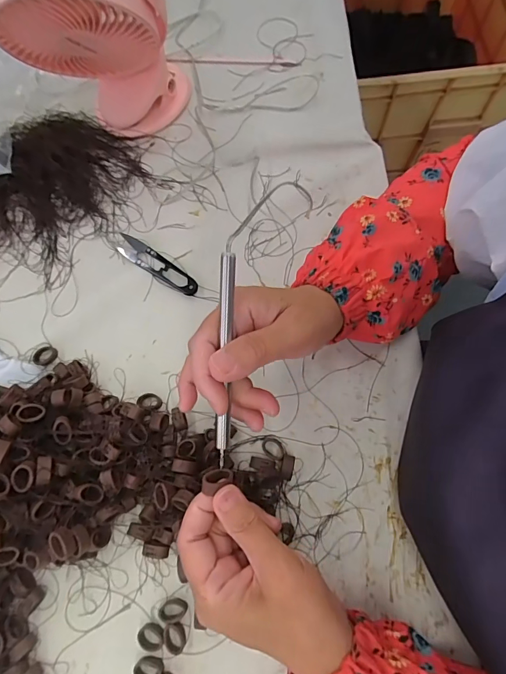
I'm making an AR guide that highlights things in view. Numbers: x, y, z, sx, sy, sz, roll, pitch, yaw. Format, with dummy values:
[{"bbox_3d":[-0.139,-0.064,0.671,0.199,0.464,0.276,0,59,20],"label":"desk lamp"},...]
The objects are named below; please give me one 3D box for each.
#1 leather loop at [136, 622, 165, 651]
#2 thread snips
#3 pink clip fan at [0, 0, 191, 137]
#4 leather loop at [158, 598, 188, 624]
[{"bbox_3d":[-0.079,0.232,0.301,0.021,0.008,0.017,37,77,13],"label":"leather loop"},{"bbox_3d":[-0.099,-0.074,0.400,0.098,0.009,0.022,33,76,12],"label":"thread snips"},{"bbox_3d":[-0.147,-0.280,0.367,0.152,0.180,0.103,-16,72,-3],"label":"pink clip fan"},{"bbox_3d":[-0.062,0.214,0.304,0.022,0.005,0.015,-11,72,-1],"label":"leather loop"}]

